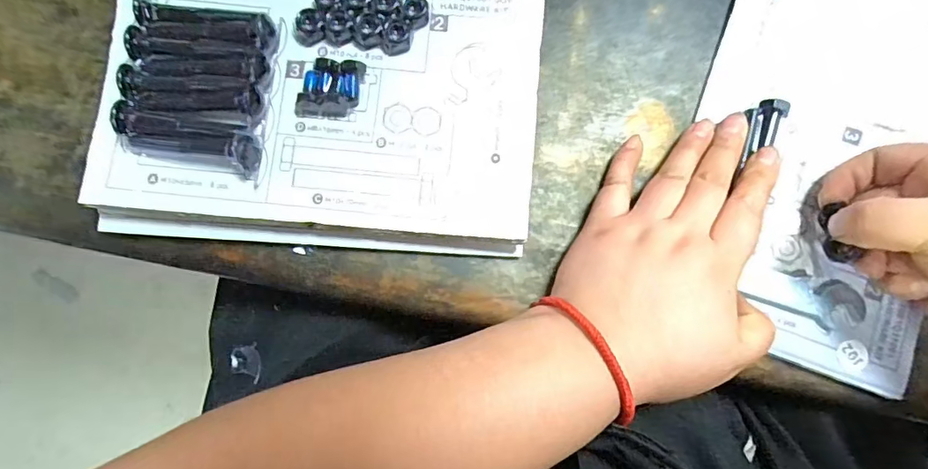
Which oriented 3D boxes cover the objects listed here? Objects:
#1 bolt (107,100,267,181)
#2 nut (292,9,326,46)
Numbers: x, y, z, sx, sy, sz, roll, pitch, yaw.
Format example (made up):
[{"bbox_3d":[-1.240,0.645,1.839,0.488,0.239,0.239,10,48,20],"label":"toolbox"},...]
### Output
[{"bbox_3d":[-0.146,-0.049,0.265,0.075,0.016,0.021,15,86,2],"label":"bolt"},{"bbox_3d":[-0.086,-0.115,0.276,0.019,0.008,0.015,-33,86,-1],"label":"nut"}]

